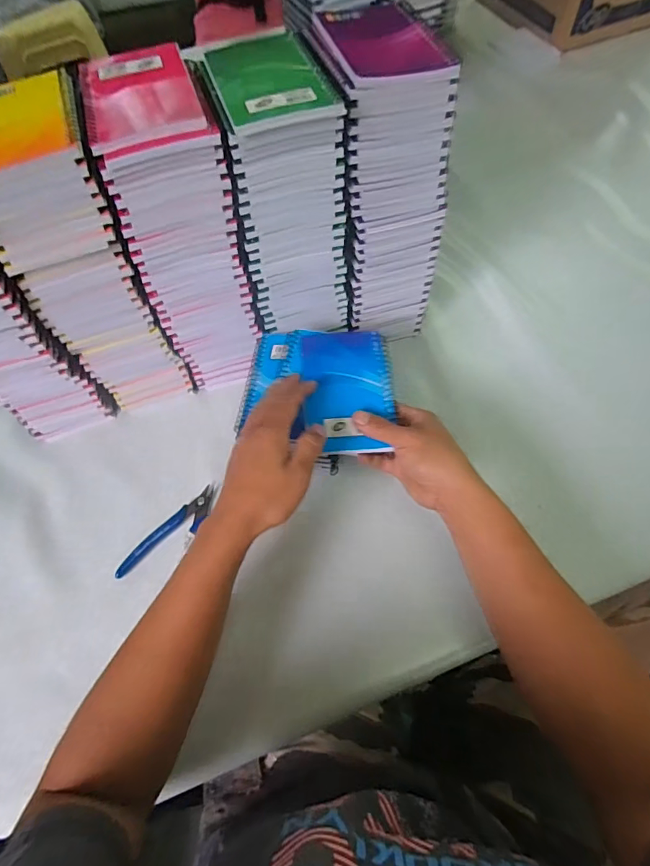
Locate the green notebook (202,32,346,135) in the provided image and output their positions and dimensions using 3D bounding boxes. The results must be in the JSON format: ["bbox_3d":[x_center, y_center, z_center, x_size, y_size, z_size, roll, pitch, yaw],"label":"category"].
[{"bbox_3d":[-0.044,-0.269,0.348,0.079,0.009,0.122,-17,63,-7],"label":"green notebook"}]

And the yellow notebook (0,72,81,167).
[{"bbox_3d":[-0.224,-0.229,0.333,0.083,0.006,0.119,-18,63,-7],"label":"yellow notebook"}]

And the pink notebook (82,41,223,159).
[{"bbox_3d":[-0.140,-0.256,0.346,0.082,0.007,0.136,-18,63,-7],"label":"pink notebook"}]

